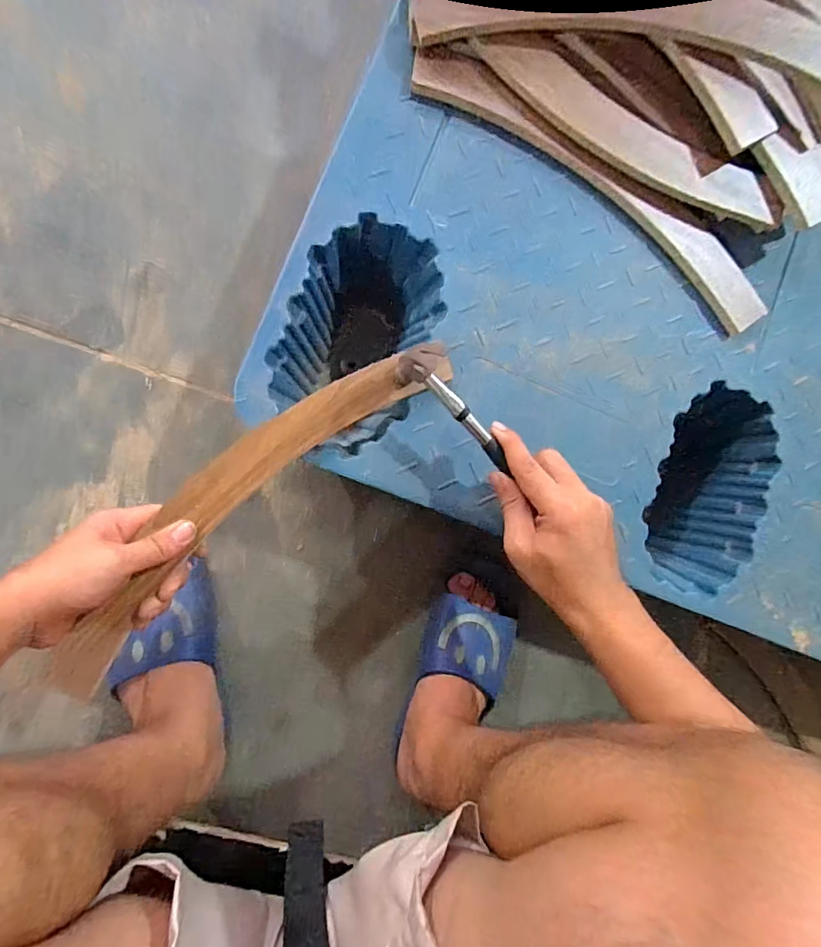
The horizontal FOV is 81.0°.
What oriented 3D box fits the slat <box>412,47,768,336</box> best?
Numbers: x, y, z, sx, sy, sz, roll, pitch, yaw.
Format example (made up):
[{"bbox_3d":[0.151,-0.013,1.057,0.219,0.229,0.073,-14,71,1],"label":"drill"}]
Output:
[{"bbox_3d":[0.197,-0.297,0.496,0.431,0.022,0.070,33,85,-8],"label":"slat"}]

